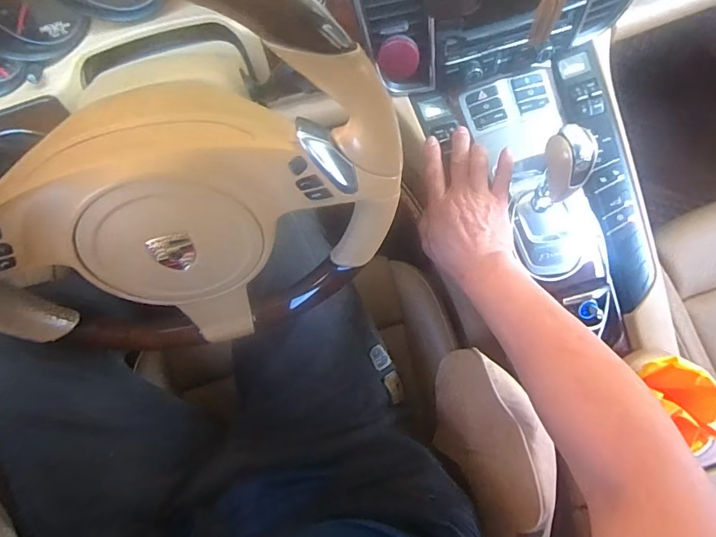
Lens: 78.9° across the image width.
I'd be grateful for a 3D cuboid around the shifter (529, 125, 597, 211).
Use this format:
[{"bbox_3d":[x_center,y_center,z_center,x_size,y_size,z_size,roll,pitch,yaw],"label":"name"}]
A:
[{"bbox_3d":[0.220,-0.101,0.482,0.050,0.117,0.039,33,74,14],"label":"shifter"}]

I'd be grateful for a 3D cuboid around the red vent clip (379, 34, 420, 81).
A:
[{"bbox_3d":[0.045,-0.225,0.465,0.044,0.042,0.011,43,38,-22],"label":"red vent clip"}]

